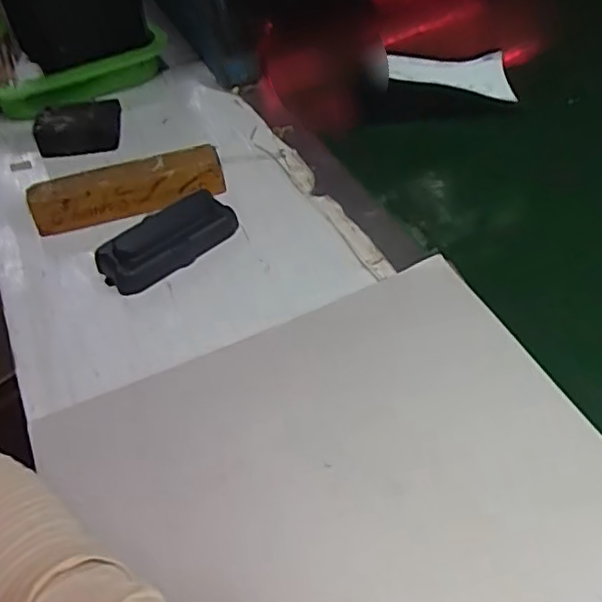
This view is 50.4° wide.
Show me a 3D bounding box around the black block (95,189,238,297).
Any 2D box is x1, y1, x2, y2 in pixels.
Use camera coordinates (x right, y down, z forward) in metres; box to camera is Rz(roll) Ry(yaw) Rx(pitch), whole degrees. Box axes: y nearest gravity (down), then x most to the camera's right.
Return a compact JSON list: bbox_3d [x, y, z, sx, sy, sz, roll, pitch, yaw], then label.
[{"bbox_3d":[-0.103,-0.047,0.498,0.109,0.030,0.048,-32,53,-23],"label":"black block"}]

